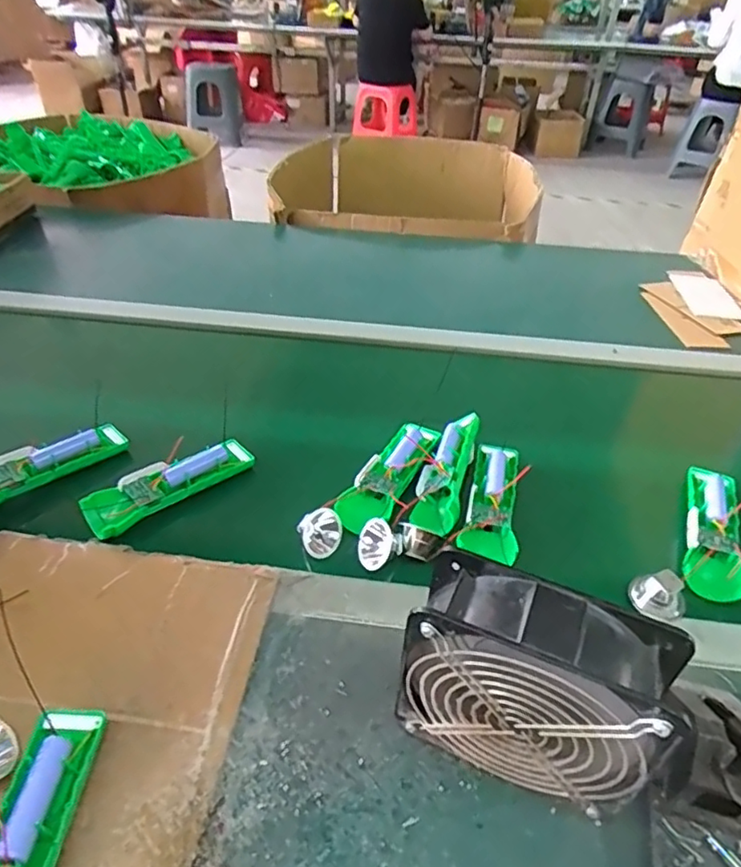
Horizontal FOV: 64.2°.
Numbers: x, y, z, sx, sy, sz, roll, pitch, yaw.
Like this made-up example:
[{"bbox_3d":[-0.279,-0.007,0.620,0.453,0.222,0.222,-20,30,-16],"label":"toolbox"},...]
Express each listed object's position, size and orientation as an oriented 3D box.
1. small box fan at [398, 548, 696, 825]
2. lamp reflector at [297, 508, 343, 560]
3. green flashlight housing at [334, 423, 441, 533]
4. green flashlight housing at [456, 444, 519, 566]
[{"bbox_3d":[0.097,0.159,0.367,0.145,0.150,0.062,19,43,19],"label":"small box fan"},{"bbox_3d":[-0.044,0.090,0.543,0.038,0.042,0.024,-24,13,2],"label":"lamp reflector"},{"bbox_3d":[0.024,0.041,0.607,0.058,0.033,0.157,21,44,21],"label":"green flashlight housing"},{"bbox_3d":[0.124,0.062,0.577,0.052,0.031,0.140,14,42,13],"label":"green flashlight housing"}]

